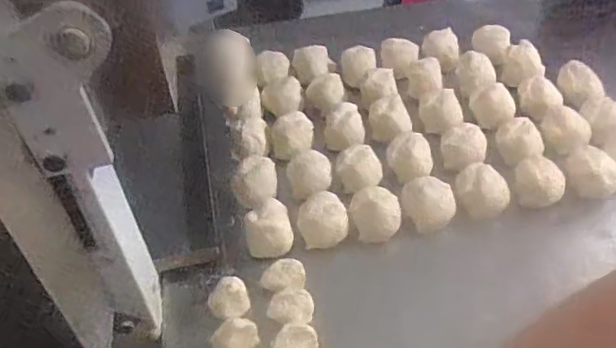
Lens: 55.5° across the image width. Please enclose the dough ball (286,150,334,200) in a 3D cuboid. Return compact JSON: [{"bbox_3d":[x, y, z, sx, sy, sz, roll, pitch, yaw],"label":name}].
[{"bbox_3d":[0.001,-0.001,0.608,0.046,0.037,0.044,-2,43,2],"label":"dough ball"}]

